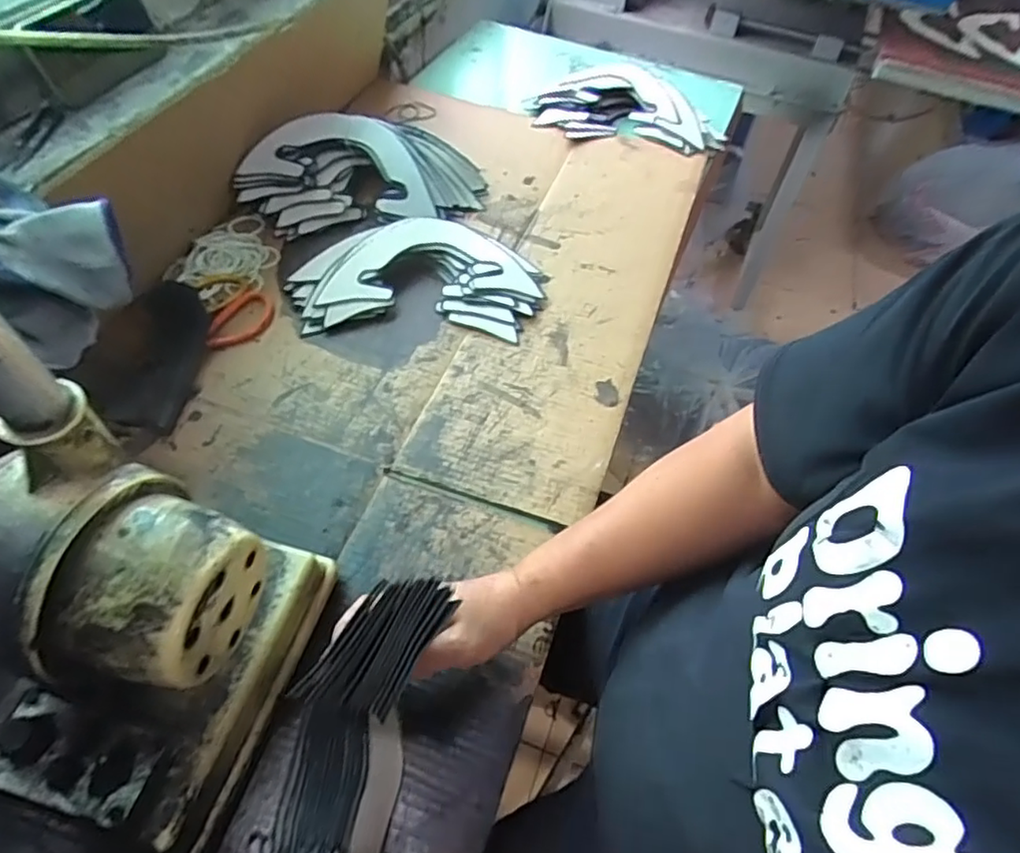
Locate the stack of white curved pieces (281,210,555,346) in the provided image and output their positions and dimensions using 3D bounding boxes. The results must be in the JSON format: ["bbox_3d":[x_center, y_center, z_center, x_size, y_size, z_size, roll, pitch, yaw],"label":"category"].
[{"bbox_3d":[-0.108,-0.186,0.737,0.299,0.037,0.178,2,53,-3],"label":"stack of white curved pieces"}]

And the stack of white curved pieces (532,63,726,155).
[{"bbox_3d":[0.198,-0.529,0.998,0.289,0.037,0.214,13,55,5],"label":"stack of white curved pieces"}]

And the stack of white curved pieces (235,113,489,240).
[{"bbox_3d":[-0.192,-0.336,0.809,0.318,0.080,0.149,-11,55,-13],"label":"stack of white curved pieces"}]

